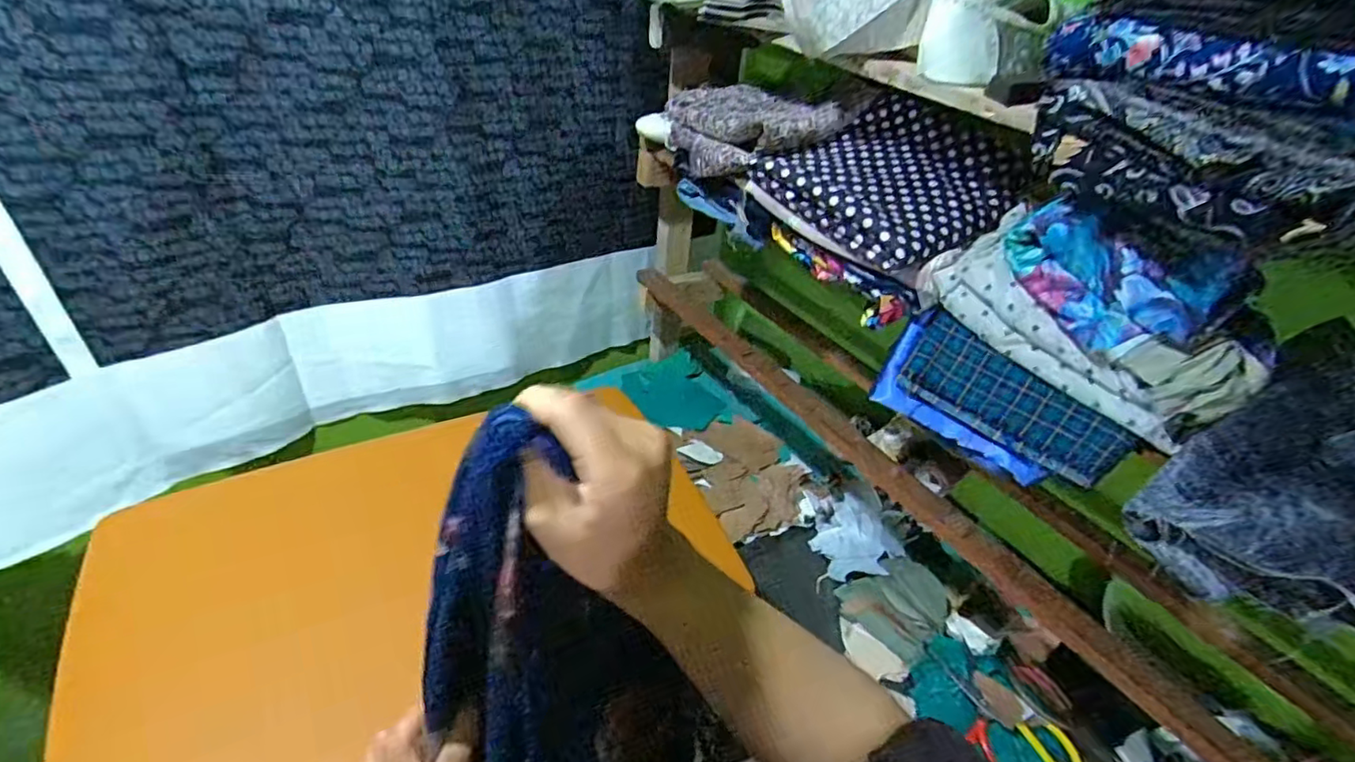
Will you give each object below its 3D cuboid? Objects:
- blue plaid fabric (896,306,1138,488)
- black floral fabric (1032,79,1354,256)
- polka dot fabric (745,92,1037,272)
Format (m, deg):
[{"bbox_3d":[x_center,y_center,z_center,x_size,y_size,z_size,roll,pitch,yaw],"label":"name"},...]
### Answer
[{"bbox_3d":[0.322,0.020,0.608,0.040,0.070,0.215,-21,45,-33],"label":"blue plaid fabric"},{"bbox_3d":[0.368,-0.155,0.440,0.069,0.084,0.234,-11,41,-23],"label":"black floral fabric"},{"bbox_3d":[0.249,-0.234,0.710,0.219,0.112,0.235,-23,47,-35],"label":"polka dot fabric"}]

